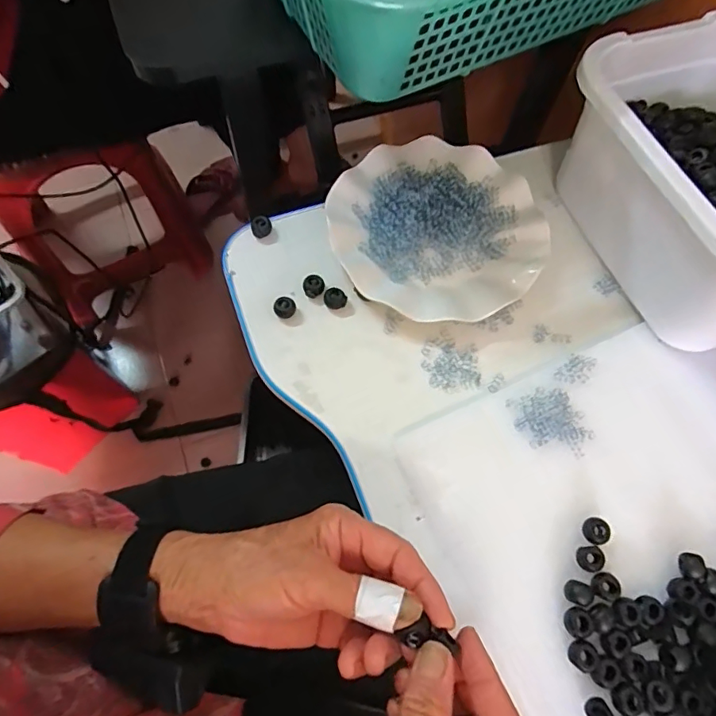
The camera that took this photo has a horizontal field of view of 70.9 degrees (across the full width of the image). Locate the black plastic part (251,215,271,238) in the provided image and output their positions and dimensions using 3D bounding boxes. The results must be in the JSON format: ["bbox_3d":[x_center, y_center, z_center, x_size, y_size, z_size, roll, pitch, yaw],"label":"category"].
[{"bbox_3d":[-0.084,-0.115,0.439,0.017,0.011,0.015,-12,69,-8],"label":"black plastic part"}]

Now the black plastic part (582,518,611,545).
[{"bbox_3d":[0.164,0.119,0.346,0.016,0.007,0.017,1,68,-2],"label":"black plastic part"}]

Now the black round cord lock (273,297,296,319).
[{"bbox_3d":[-0.060,-0.041,0.411,0.017,0.011,0.015,-8,68,-6],"label":"black round cord lock"}]

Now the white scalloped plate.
[{"bbox_3d":[0.068,-0.115,0.442,0.175,0.022,0.176,1,68,-2],"label":"white scalloped plate"}]

